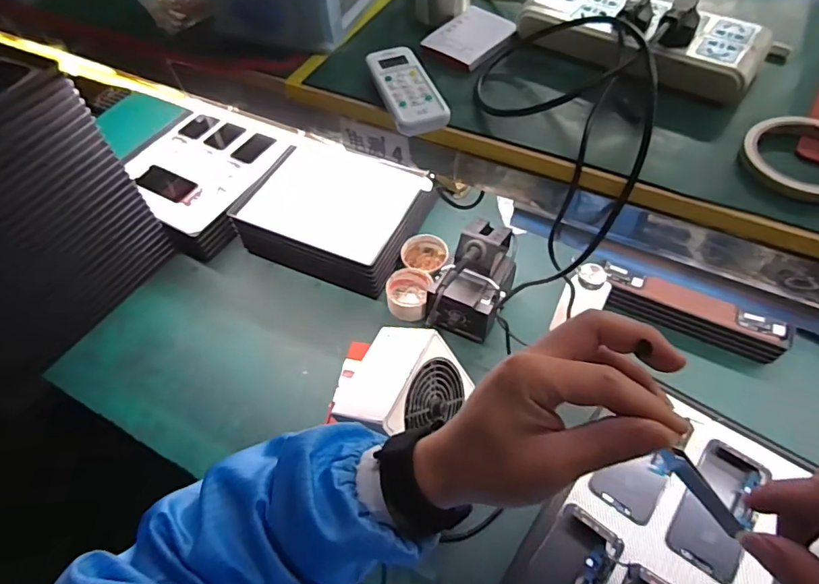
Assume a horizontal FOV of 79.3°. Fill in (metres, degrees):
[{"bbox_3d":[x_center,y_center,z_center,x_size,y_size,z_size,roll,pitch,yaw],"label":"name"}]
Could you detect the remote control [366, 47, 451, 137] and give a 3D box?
[{"bbox_3d":[-0.004,-0.195,0.478,0.051,0.020,0.118,-16,56,-8],"label":"remote control"}]

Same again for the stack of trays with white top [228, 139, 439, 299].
[{"bbox_3d":[-0.146,-0.152,0.983,0.317,0.101,0.251,20,58,16],"label":"stack of trays with white top"}]

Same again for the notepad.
[{"bbox_3d":[0.067,-0.278,0.537,0.068,0.011,0.094,31,62,22],"label":"notepad"}]

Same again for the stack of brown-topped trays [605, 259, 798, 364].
[{"bbox_3d":[0.473,0.035,0.840,0.292,0.068,0.066,21,59,17],"label":"stack of brown-topped trays"}]

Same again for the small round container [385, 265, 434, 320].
[{"bbox_3d":[-0.002,0.007,0.905,0.082,0.044,0.099,12,57,11],"label":"small round container"}]

